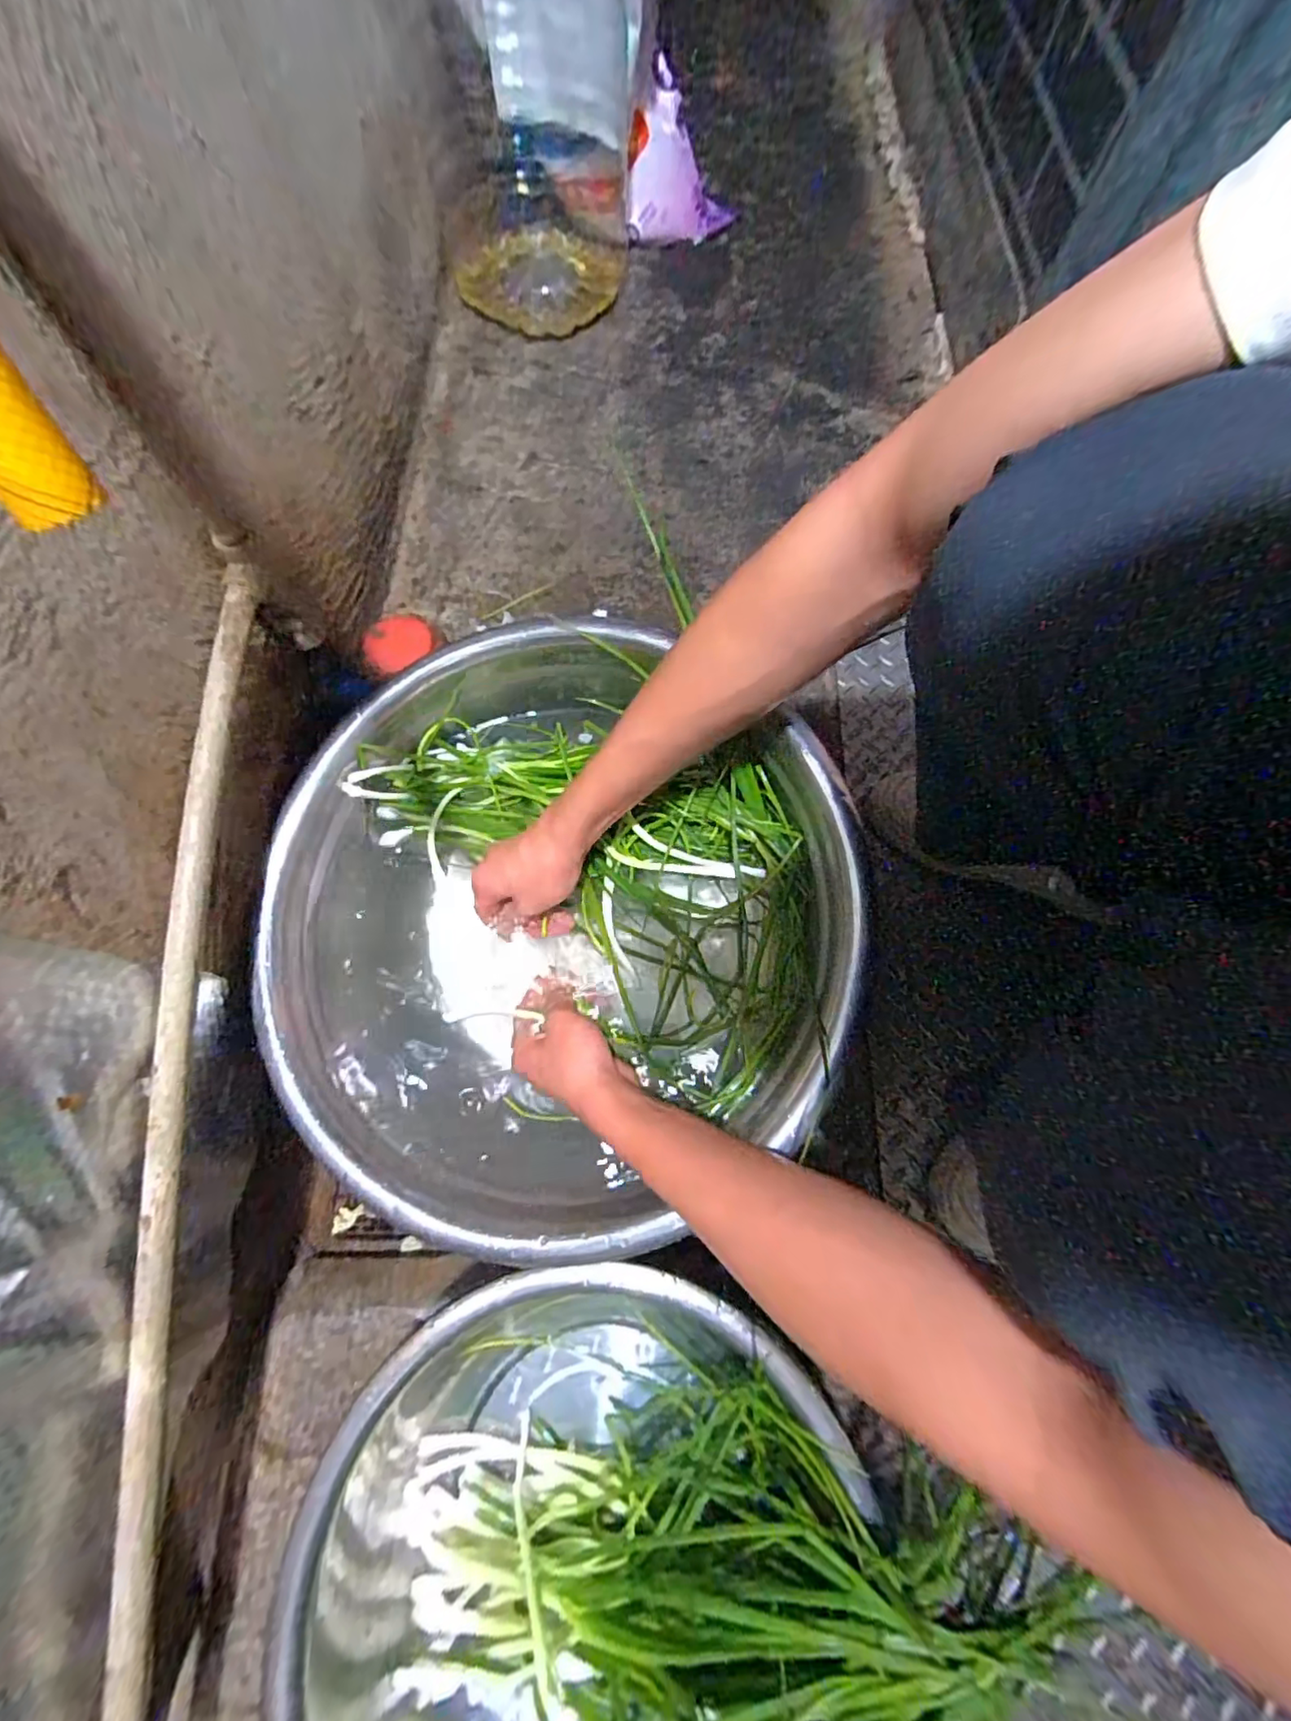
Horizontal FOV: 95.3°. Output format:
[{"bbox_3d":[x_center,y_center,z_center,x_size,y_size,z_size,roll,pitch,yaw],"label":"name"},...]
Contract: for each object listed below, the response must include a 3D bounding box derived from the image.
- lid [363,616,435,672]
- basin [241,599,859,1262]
[{"bbox_3d":[-0.223,-0.197,0.530,0.060,0.011,0.058,0,71,-1],"label":"lid"},{"bbox_3d":[-0.083,0.050,0.475,0.460,0.120,0.442,0,71,-1],"label":"basin"}]

